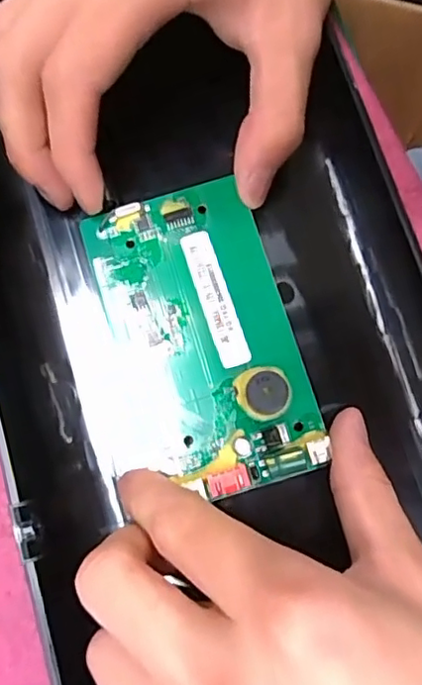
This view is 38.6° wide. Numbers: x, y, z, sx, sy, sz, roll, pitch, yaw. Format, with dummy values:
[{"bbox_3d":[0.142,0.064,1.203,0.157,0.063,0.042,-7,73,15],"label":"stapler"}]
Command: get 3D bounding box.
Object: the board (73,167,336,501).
[{"bbox_3d":[-0.003,-0.003,0.205,0.059,0.008,0.104,-17,78,-3],"label":"board"}]

